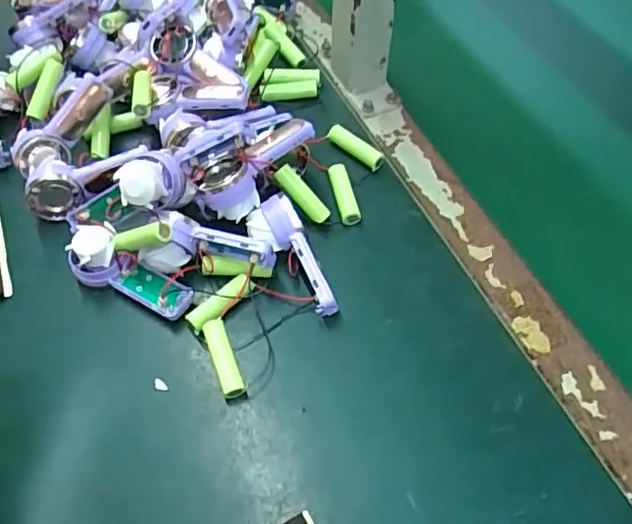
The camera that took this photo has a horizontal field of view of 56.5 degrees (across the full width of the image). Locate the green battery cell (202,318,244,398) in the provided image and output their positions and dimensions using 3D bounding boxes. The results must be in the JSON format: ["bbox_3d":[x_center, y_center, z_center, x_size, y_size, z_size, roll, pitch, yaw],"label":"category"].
[{"bbox_3d":[-0.058,0.062,0.375,0.014,0.013,0.052,-18,58,-12],"label":"green battery cell"}]

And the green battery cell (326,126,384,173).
[{"bbox_3d":[0.032,-0.091,0.471,0.013,0.015,0.051,-40,64,-23],"label":"green battery cell"}]

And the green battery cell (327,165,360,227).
[{"bbox_3d":[0.021,-0.052,0.446,0.015,0.013,0.050,-10,57,-7],"label":"green battery cell"}]

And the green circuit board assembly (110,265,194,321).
[{"bbox_3d":[-0.109,0.020,0.396,0.054,0.016,0.023,27,60,17],"label":"green circuit board assembly"}]

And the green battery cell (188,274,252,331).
[{"bbox_3d":[-0.063,0.027,0.391,0.017,0.014,0.048,35,63,21],"label":"green battery cell"}]

